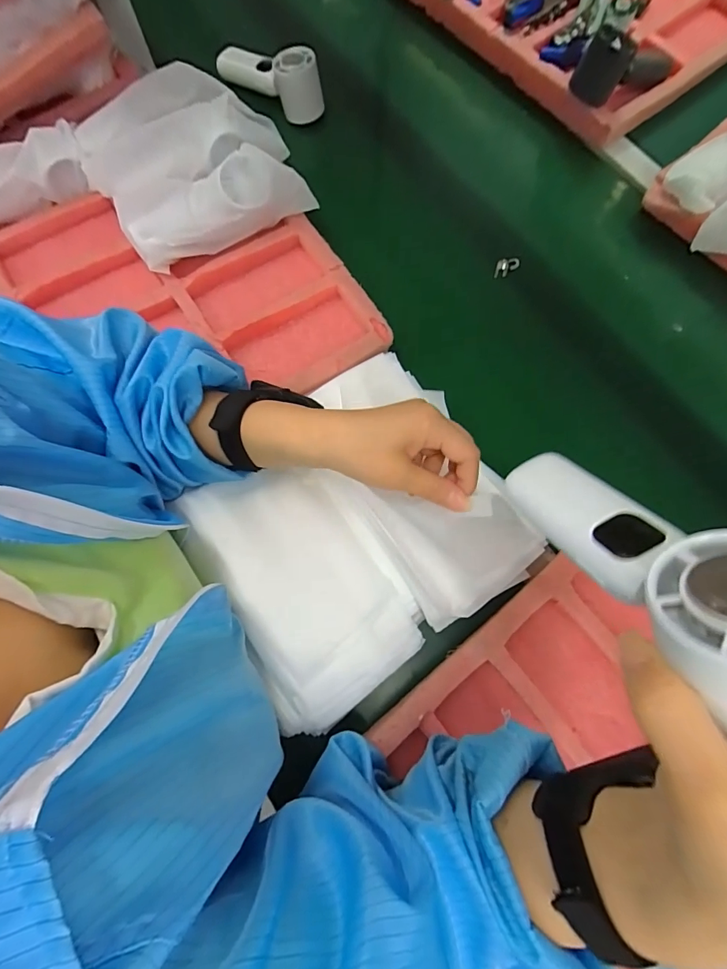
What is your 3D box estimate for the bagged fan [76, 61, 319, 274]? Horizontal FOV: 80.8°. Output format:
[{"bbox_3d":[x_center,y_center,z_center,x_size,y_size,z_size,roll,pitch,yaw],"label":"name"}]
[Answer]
[{"bbox_3d":[-0.196,-0.358,0.473,0.207,0.058,0.211,-26,77,-8],"label":"bagged fan"}]

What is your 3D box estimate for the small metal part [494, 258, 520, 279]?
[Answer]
[{"bbox_3d":[0.172,-0.263,0.516,0.030,0.018,0.008,-12,50,28],"label":"small metal part"}]

